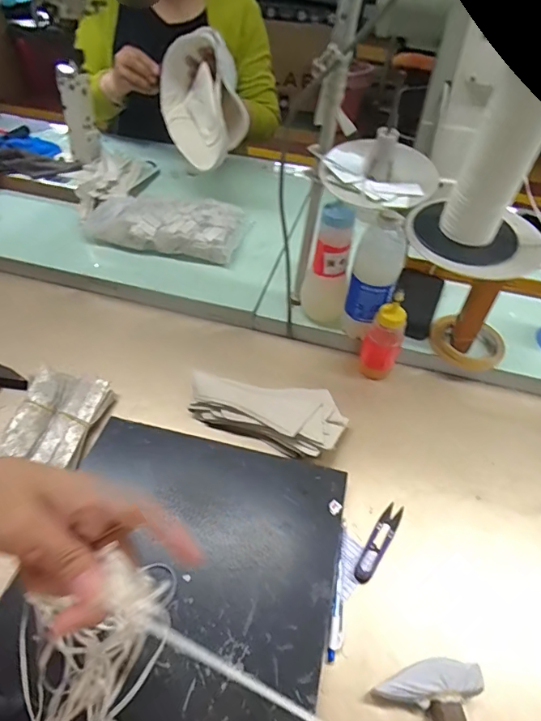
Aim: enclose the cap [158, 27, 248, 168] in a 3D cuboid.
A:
[{"bbox_3d":[-0.127,-0.486,0.840,0.114,0.176,0.209,-14,51,-16],"label":"cap"}]

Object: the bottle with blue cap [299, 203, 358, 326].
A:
[{"bbox_3d":[0.083,-0.134,0.641,0.058,0.154,0.058,12,49,7],"label":"bottle with blue cap"}]

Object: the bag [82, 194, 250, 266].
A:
[{"bbox_3d":[-0.193,-0.240,0.820,0.275,0.070,0.146,6,48,2],"label":"bag"}]

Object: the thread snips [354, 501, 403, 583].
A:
[{"bbox_3d":[0.122,0.201,0.507,0.020,0.004,0.100,28,52,20],"label":"thread snips"}]

